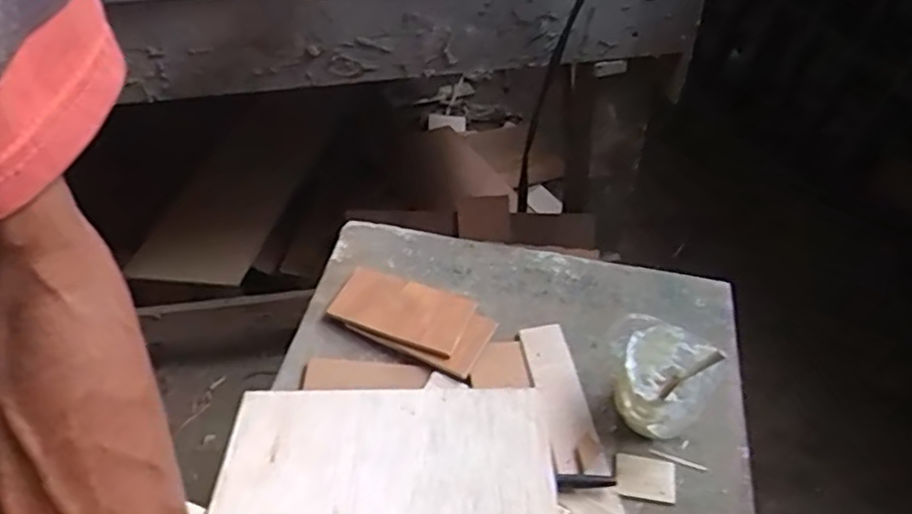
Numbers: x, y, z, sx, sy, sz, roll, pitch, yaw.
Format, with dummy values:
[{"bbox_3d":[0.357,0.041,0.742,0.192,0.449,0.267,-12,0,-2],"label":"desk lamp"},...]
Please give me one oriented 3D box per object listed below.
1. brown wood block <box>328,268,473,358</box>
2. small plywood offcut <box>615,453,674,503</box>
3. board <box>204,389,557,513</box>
[{"bbox_3d":[-0.044,0.042,0.534,0.107,0.009,0.053,16,54,19],"label":"brown wood block"},{"bbox_3d":[0.130,0.151,0.460,0.041,0.007,0.031,7,47,6],"label":"small plywood offcut"},{"bbox_3d":[-0.047,0.138,0.438,0.215,0.009,0.124,0,41,1],"label":"board"}]

